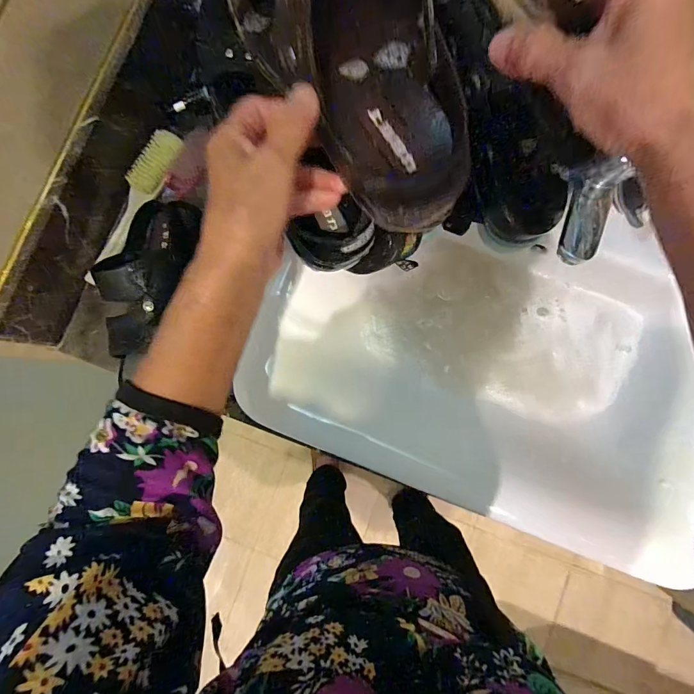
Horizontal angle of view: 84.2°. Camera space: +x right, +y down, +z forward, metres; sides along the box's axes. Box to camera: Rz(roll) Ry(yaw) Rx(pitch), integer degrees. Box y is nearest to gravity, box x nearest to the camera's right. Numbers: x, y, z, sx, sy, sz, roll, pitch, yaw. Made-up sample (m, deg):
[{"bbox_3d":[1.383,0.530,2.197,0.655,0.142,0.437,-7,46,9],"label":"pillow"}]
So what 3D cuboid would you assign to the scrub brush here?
[{"bbox_3d":[-0.290,-0.189,0.522,0.042,0.026,0.230,27,89,8],"label":"scrub brush"}]

